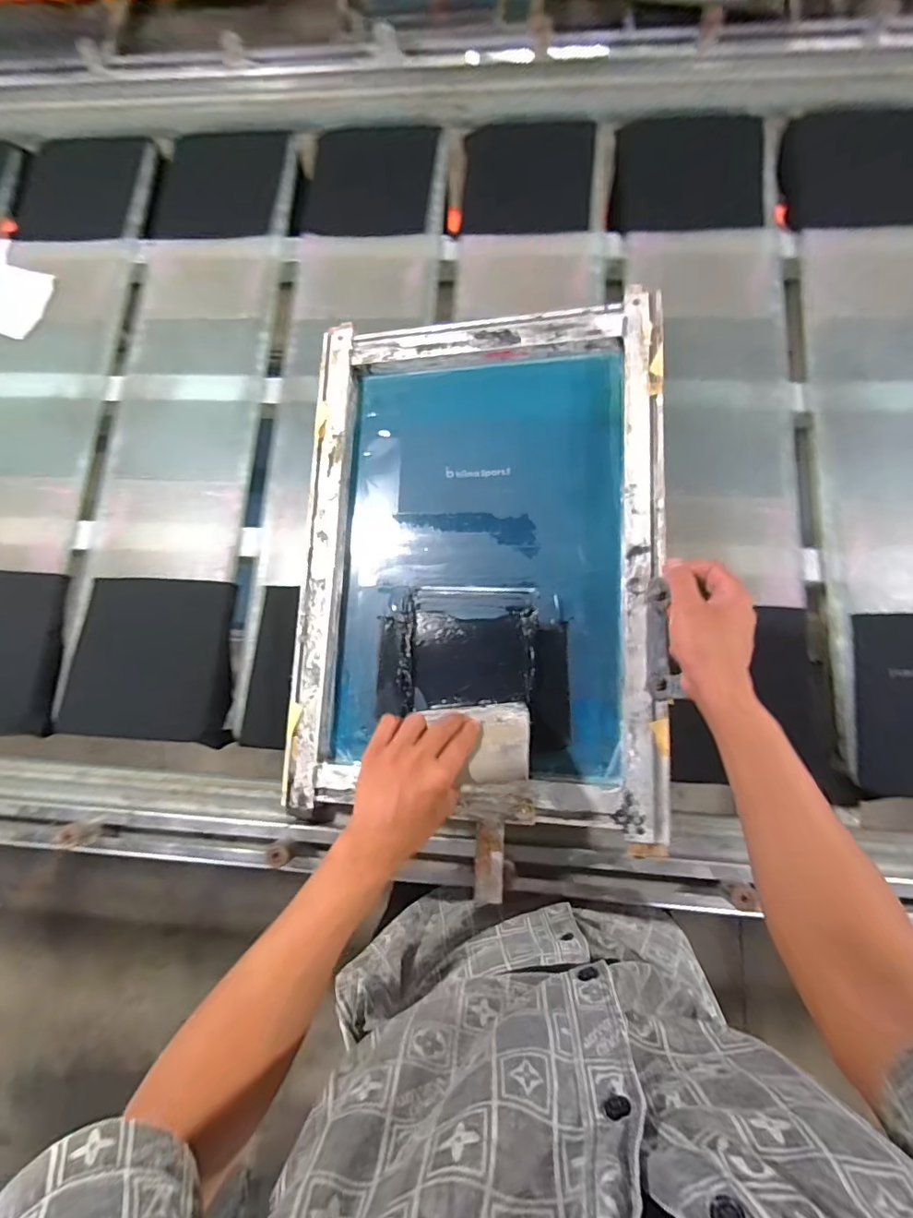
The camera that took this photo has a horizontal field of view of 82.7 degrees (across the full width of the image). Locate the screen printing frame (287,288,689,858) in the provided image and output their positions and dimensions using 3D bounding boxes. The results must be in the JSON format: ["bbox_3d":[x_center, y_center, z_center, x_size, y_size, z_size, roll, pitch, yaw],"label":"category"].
[{"bbox_3d":[0.017,-0.055,0.553,0.382,0.047,0.529,0,81,15],"label":"screen printing frame"}]

